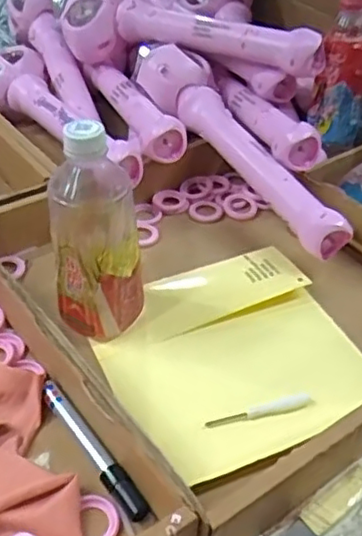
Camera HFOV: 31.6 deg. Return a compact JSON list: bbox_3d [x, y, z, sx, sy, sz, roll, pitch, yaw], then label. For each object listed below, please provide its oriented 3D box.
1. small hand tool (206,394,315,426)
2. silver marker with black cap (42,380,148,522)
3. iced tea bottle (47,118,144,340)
[{"bbox_3d":[0.062,0.111,0.491,0.086,0.009,0.012,-10,42,-15],"label":"small hand tool"},{"bbox_3d":[-0.064,0.126,0.456,0.016,0.012,0.131,-24,48,-29],"label":"silver marker with black cap"},{"bbox_3d":[-0.064,-0.025,0.506,0.055,0.177,0.060,28,46,26],"label":"iced tea bottle"}]

